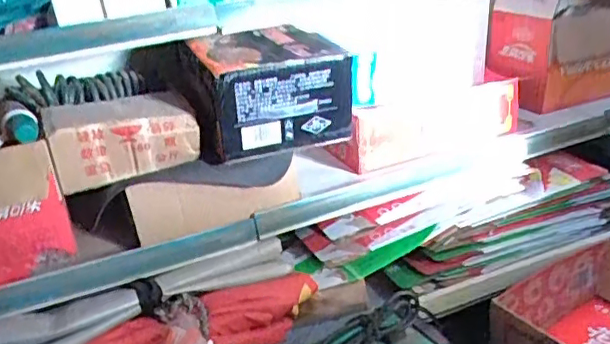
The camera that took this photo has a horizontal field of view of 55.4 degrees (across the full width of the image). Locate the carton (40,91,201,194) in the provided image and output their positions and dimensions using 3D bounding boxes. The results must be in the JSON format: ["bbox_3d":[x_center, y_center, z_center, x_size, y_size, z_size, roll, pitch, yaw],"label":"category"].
[{"bbox_3d":[-0.305,-0.060,0.990,0.240,0.113,0.137,-11,22,-9],"label":"carton"}]

